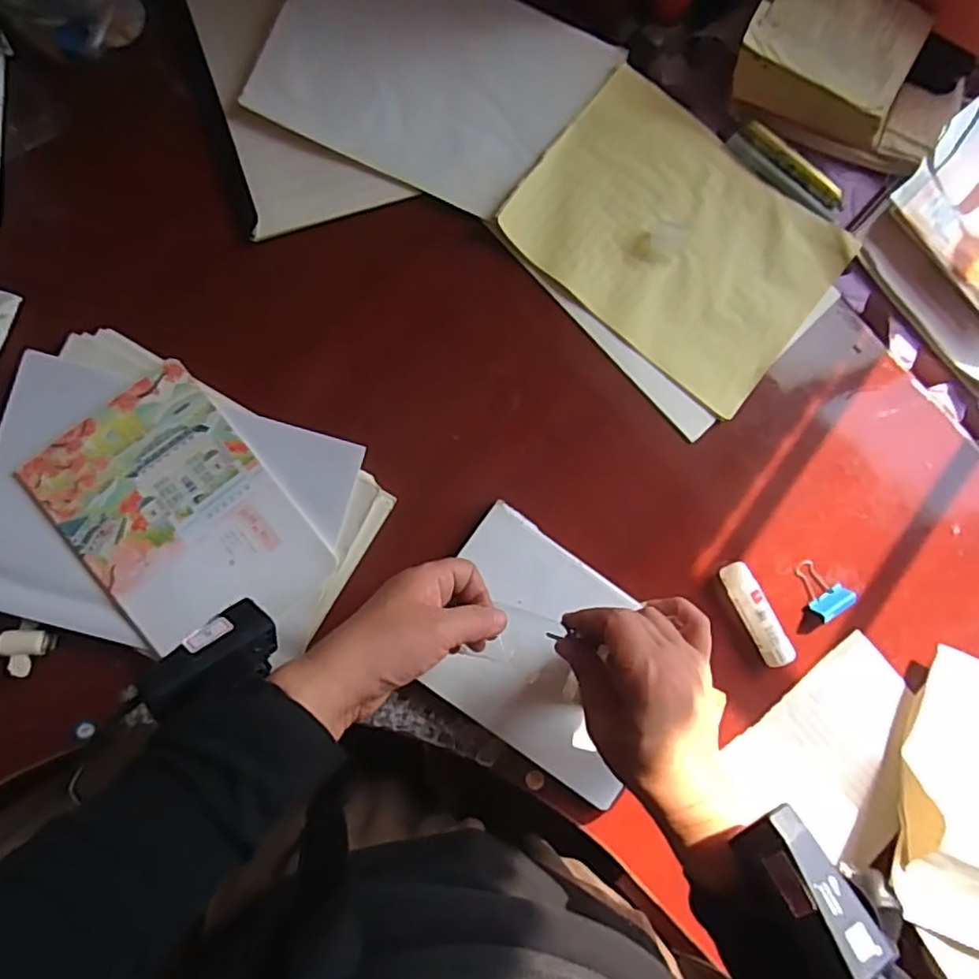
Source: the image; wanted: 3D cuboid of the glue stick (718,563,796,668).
[{"bbox_3d":[0.214,0.100,0.494,0.023,0.022,0.086,-26,89,-6],"label":"glue stick"}]

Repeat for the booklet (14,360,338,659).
[{"bbox_3d":[-0.228,0.022,0.456,0.139,0.006,0.199,-39,90,-10],"label":"booklet"}]

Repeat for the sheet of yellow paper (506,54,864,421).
[{"bbox_3d":[0.156,-0.207,0.511,0.249,0.012,0.183,38,84,-2],"label":"sheet of yellow paper"}]

